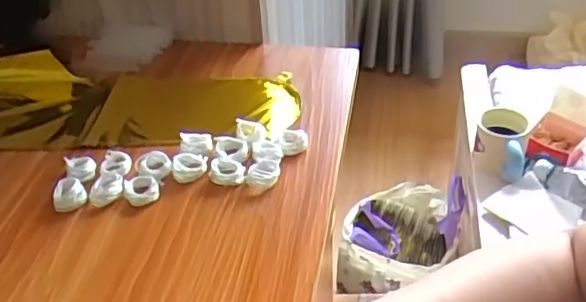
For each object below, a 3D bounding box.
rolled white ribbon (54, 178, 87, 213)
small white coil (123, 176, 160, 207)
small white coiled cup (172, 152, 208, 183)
[{"bbox_3d":[-0.187,0.035,0.506,0.026,0.010,0.031,-19,41,-22],"label":"rolled white ribbon"},{"bbox_3d":[-0.127,0.034,0.509,0.029,0.011,0.029,-1,37,1],"label":"small white coil"},{"bbox_3d":[-0.089,0.014,0.529,0.028,0.019,0.026,-1,37,1],"label":"small white coiled cup"}]

